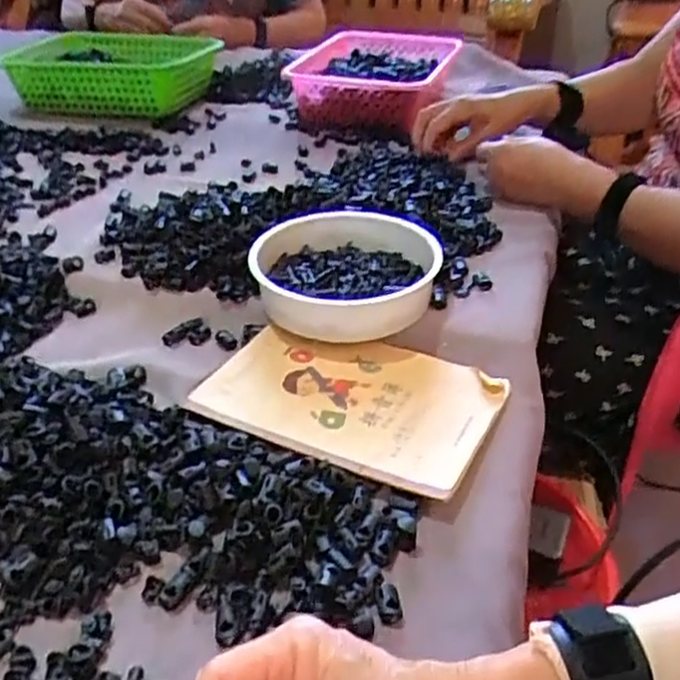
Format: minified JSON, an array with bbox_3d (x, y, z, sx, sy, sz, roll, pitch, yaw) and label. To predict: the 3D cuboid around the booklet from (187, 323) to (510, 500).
[{"bbox_3d":[0.010,0.040,0.537,0.204,0.013,0.146,15,39,20],"label":"booklet"}]

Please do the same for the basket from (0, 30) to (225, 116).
[{"bbox_3d":[-0.338,-0.410,1.093,0.256,0.093,0.224,9,38,12],"label":"basket"}]

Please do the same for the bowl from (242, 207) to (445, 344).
[{"bbox_3d":[0.005,-0.058,0.634,0.157,0.052,0.171,0,37,0],"label":"bowl"}]

